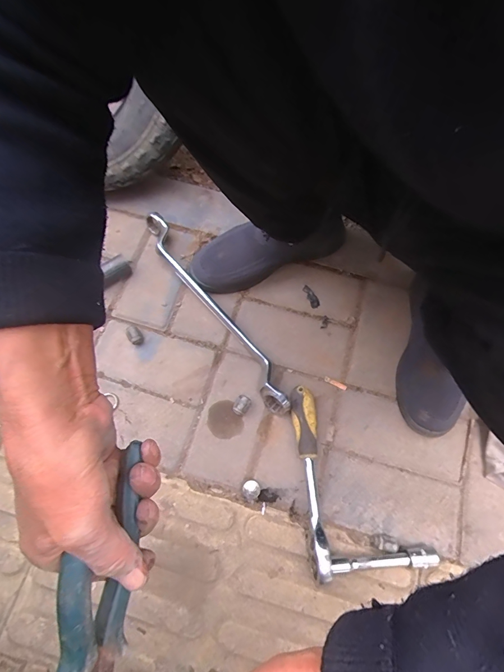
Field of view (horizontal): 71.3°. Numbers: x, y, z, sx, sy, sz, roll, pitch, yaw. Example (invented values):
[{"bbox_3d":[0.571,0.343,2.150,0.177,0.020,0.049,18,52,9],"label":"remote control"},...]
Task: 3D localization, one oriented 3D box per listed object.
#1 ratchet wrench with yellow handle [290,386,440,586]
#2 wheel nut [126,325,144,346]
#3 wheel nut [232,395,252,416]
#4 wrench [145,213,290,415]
[{"bbox_3d":[0.147,0.187,0.490,0.159,0.047,0.241,-5,71,-3],"label":"ratchet wrench with yellow handle"},{"bbox_3d":[-0.187,-0.001,0.559,0.019,0.018,0.030,-30,74,-12],"label":"wheel nut"},{"bbox_3d":[-0.015,0.104,0.528,0.023,0.018,0.029,37,74,11],"label":"wheel nut"},{"bbox_3d":[-0.064,-0.048,0.573,0.042,0.039,0.407,-33,75,-12],"label":"wrench"}]

